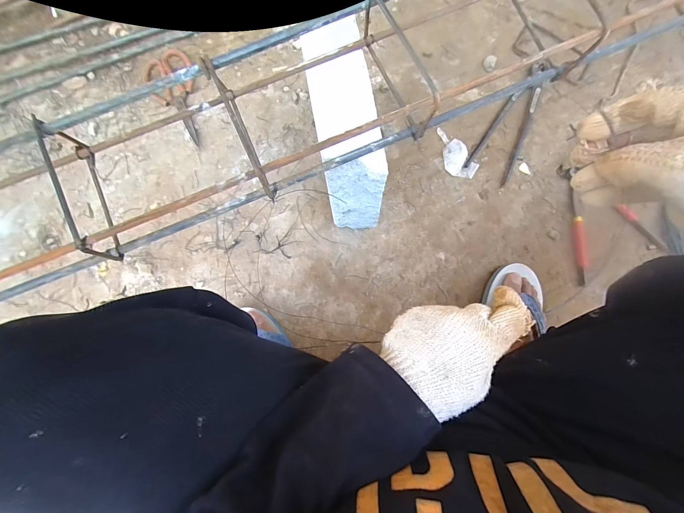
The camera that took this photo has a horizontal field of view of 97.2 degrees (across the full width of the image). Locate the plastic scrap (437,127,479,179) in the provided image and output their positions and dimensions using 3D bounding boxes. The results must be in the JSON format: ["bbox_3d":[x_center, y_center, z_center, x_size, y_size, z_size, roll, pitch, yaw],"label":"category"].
[{"bbox_3d":[0.206,-0.191,0.561,0.050,0.010,0.106,-35,84,-2],"label":"plastic scrap"}]

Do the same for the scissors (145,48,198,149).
[{"bbox_3d":[-0.307,-0.297,0.564,0.088,0.011,0.191,-22,84,-1],"label":"scissors"}]

